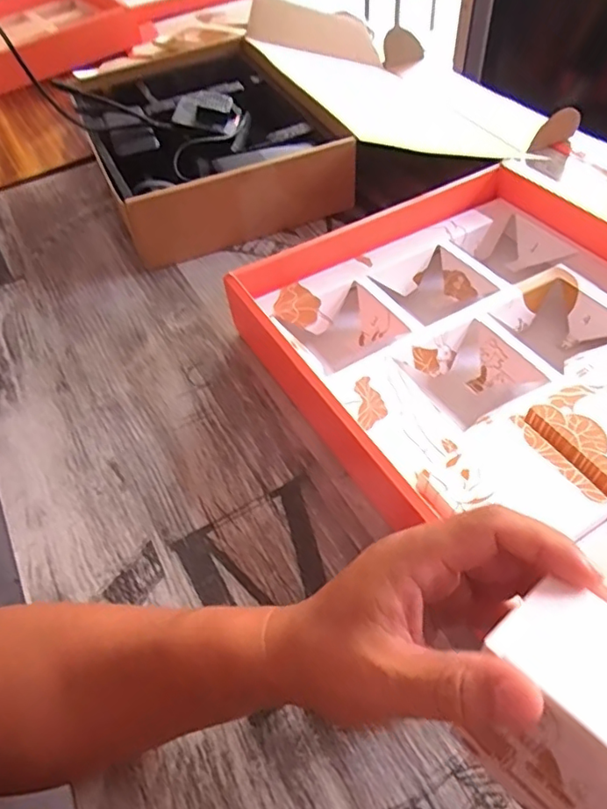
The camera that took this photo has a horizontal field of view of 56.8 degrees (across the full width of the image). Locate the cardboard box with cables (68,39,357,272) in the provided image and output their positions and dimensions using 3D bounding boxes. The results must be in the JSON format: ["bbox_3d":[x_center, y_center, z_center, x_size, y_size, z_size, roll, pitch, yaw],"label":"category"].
[{"bbox_3d":[-0.133,-0.341,0.726,0.252,0.086,0.375,-21,51,-12],"label":"cardboard box with cables"}]

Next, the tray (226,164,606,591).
[{"bbox_3d":[0.179,-0.048,0.467,0.368,0.068,0.372,-29,54,-16],"label":"tray"}]

